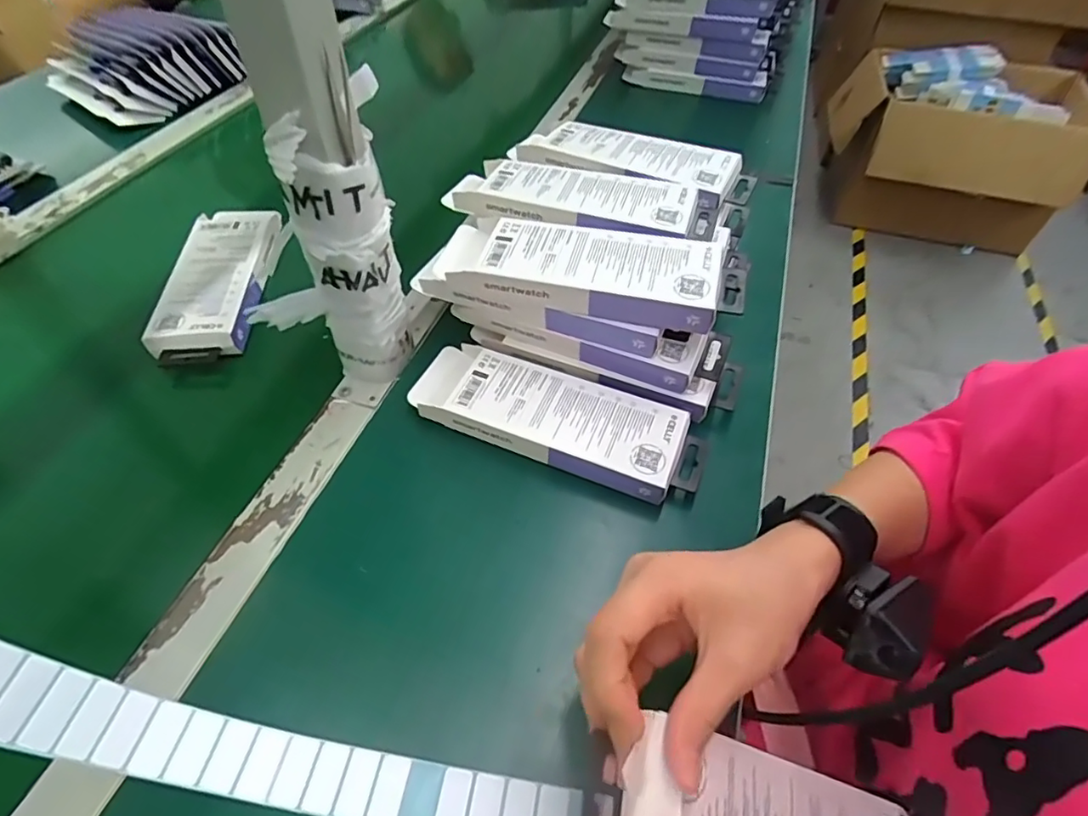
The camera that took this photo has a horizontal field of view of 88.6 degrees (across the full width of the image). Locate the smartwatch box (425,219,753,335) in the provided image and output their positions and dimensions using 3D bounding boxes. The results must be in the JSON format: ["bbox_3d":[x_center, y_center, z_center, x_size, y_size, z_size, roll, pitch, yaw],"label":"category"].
[{"bbox_3d":[0.032,-0.105,0.414,0.223,0.029,0.069,13,52,8],"label":"smartwatch box"}]

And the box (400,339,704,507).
[{"bbox_3d":[0.010,0.005,0.425,0.222,0.023,0.073,20,53,13],"label":"box"}]

